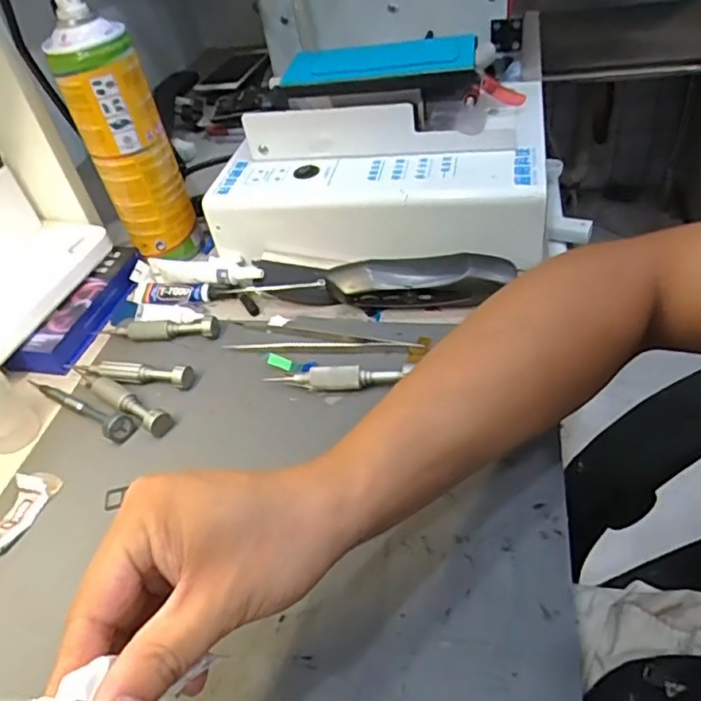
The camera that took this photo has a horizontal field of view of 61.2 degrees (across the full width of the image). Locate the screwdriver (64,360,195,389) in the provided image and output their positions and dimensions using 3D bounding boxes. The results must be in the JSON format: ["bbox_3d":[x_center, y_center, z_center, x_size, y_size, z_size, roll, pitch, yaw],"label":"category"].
[{"bbox_3d":[-0.168,0.015,0.438,0.111,0.012,0.016,3,44,15],"label":"screwdriver"}]

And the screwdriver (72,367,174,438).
[{"bbox_3d":[-0.169,0.030,0.420,0.109,0.013,0.017,21,52,31],"label":"screwdriver"}]

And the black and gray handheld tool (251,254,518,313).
[{"bbox_3d":[0.017,-0.057,0.463,0.196,0.035,0.044,9,46,21],"label":"black and gray handheld tool"}]

